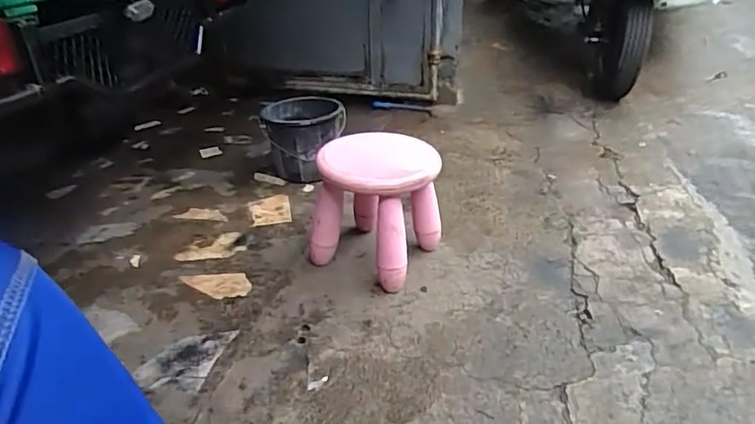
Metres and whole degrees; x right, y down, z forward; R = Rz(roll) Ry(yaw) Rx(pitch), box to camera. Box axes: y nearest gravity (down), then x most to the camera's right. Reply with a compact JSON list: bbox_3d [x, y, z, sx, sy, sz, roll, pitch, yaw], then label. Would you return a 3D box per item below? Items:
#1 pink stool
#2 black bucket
[{"bbox_3d":[-0.001,-0.017,1.317,0.264,0.290,0.241,15,33,28],"label":"pink stool"},{"bbox_3d":[-0.245,-0.257,1.797,0.253,0.221,0.252,3,32,-2],"label":"black bucket"}]

